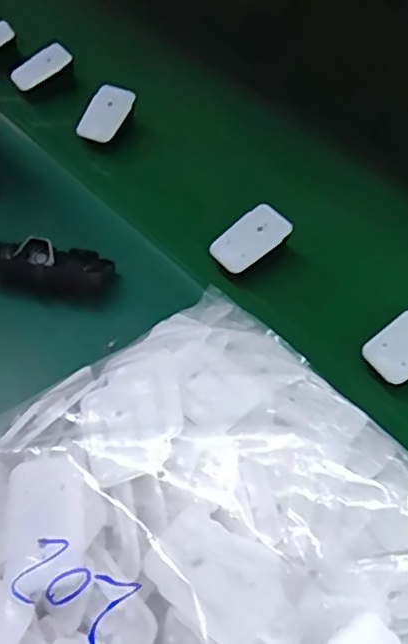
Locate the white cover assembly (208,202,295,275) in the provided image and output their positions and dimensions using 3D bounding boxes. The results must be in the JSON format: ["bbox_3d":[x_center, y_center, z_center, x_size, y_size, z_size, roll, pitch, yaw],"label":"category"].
[{"bbox_3d":[0.042,-0.074,0.539,0.072,0.007,0.045,-40,70,-12],"label":"white cover assembly"}]

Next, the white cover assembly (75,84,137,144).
[{"bbox_3d":[-0.103,-0.222,0.644,0.042,0.010,0.070,23,71,7],"label":"white cover assembly"}]

